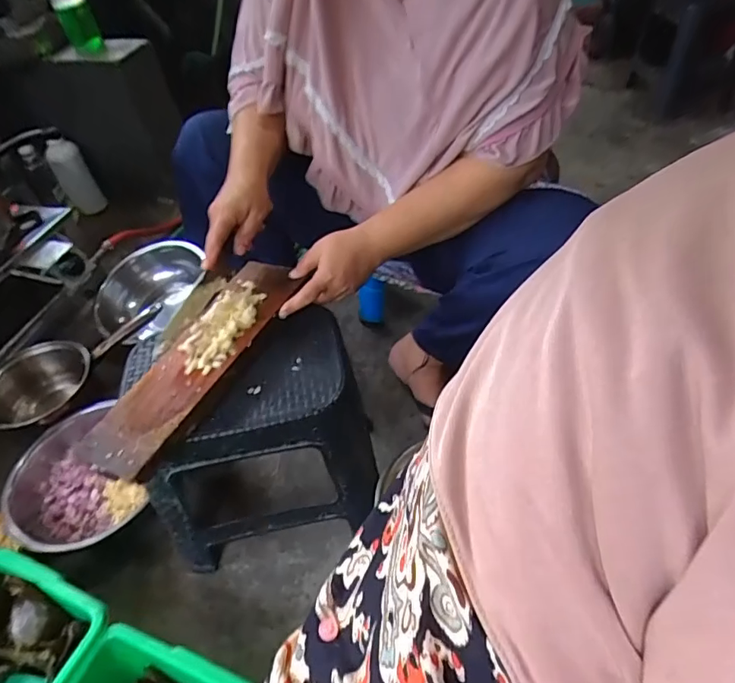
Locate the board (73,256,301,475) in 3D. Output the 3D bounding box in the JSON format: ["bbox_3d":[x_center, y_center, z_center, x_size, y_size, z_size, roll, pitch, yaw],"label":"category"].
[{"bbox_3d":[-0.202,0.017,0.638,0.113,0.040,0.334,18,52,21],"label":"board"}]

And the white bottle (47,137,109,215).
[{"bbox_3d":[-0.836,-0.471,1.479,0.086,0.233,0.085,-32,52,-22],"label":"white bottle"}]

